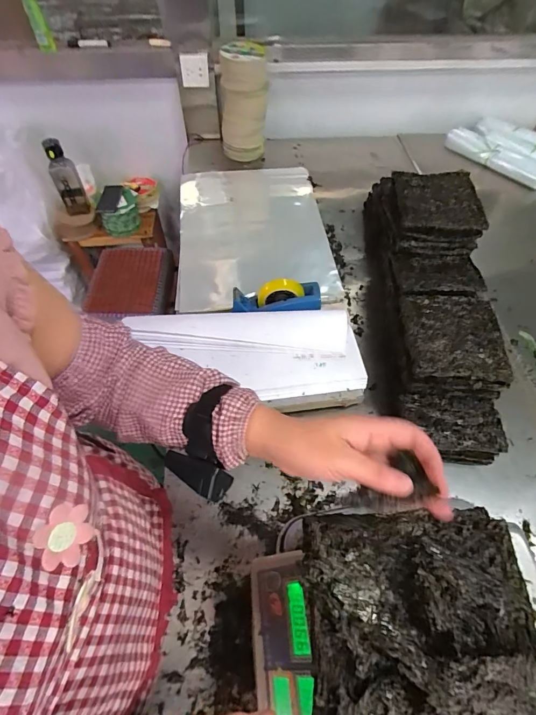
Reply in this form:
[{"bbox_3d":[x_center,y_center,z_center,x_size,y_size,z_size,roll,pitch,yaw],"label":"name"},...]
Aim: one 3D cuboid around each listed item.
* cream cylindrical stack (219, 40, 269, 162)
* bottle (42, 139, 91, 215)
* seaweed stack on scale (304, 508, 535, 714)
[{"bbox_3d":[-0.086,-0.869,1.269,0.153,0.305,0.168,-5,56,-4],"label":"cream cylindrical stack"},{"bbox_3d":[-0.716,-0.630,1.325,0.090,0.239,0.081,-24,60,-15],"label":"bottle"},{"bbox_3d":[0.136,0.230,0.322,0.199,0.038,0.183,0,56,0],"label":"seaweed stack on scale"}]

